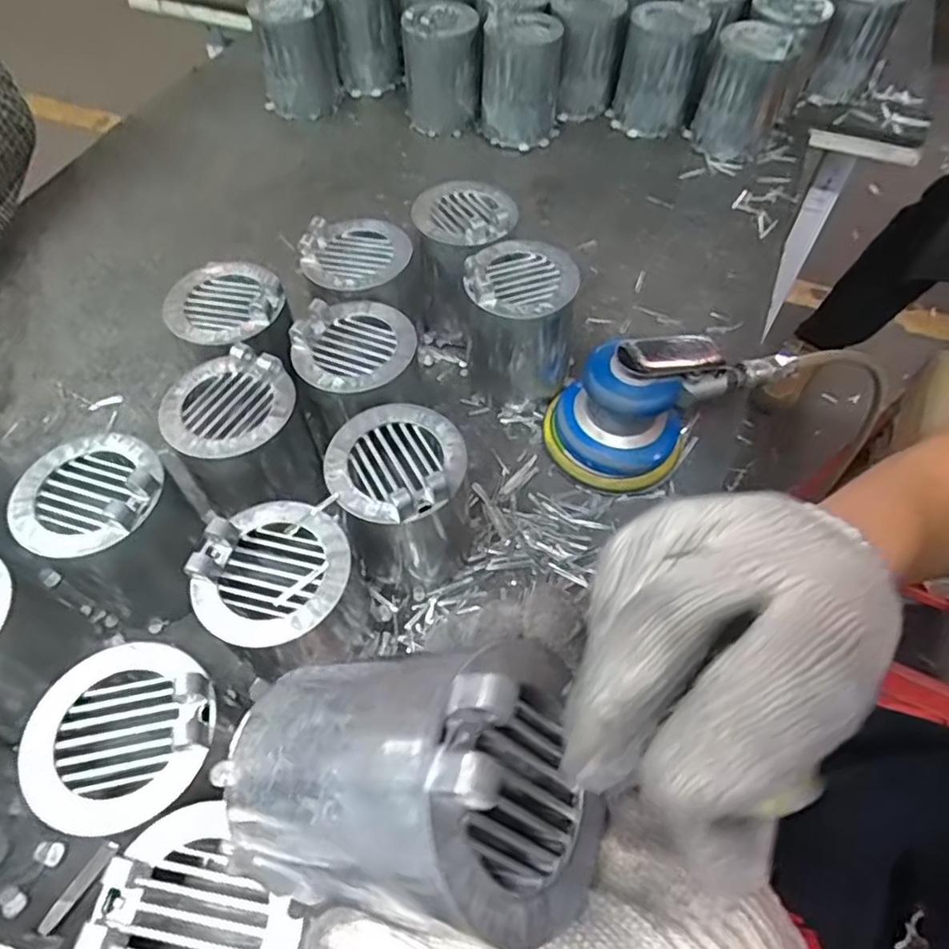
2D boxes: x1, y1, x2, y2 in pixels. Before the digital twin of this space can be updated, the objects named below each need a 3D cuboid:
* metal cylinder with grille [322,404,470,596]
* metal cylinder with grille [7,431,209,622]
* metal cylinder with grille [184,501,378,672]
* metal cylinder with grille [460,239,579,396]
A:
[{"bbox_3d":[-0.047,0.019,0.437,0.082,0.125,0.080,0,57,1],"label":"metal cylinder with grille"},{"bbox_3d":[-0.230,0.038,0.425,0.081,0.118,0.080,0,57,1],"label":"metal cylinder with grille"},{"bbox_3d":[-0.107,0.077,0.390,0.084,0.114,0.087,0,57,1],"label":"metal cylinder with grille"},{"bbox_3d":[0.037,-0.121,0.528,0.086,0.118,0.090,3,57,3],"label":"metal cylinder with grille"}]

